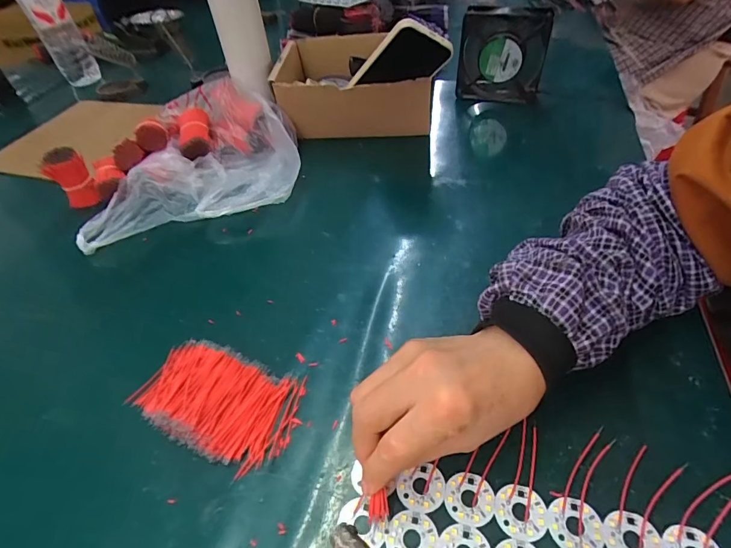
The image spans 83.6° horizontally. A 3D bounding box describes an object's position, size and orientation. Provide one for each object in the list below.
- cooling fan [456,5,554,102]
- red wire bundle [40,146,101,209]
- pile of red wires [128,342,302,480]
[{"bbox_3d":[0.200,-0.321,0.601,0.120,0.123,0.036,6,50,9],"label":"cooling fan"},{"bbox_3d":[-0.350,-0.112,0.488,0.040,0.067,0.028,-34,52,-25],"label":"red wire bundle"},{"bbox_3d":[-0.116,0.093,0.314,0.131,0.019,0.075,16,49,19],"label":"pile of red wires"}]

